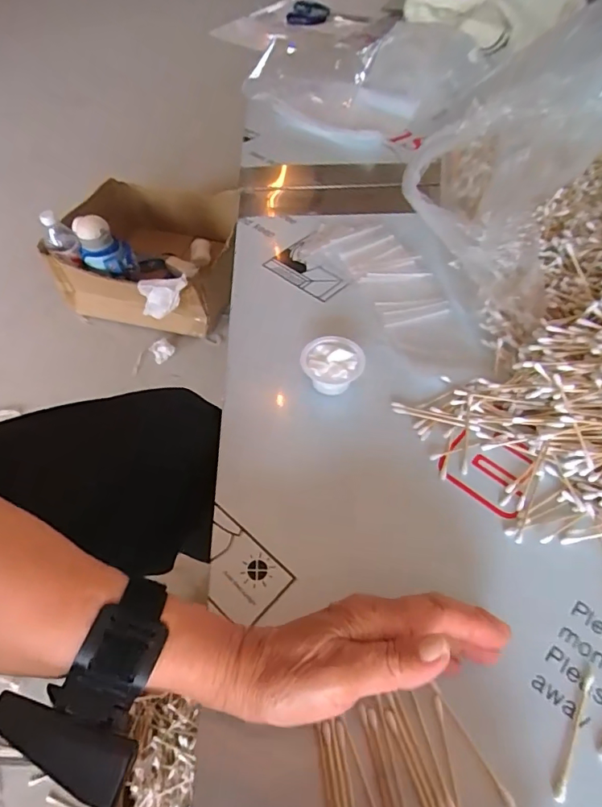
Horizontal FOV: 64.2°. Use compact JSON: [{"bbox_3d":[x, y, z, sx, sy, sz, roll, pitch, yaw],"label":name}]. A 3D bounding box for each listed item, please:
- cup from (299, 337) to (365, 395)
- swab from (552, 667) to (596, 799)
[{"bbox_3d":[0.028,-0.032,0.430,0.054,0.034,0.051,-1,54,1],"label":"cup"},{"bbox_3d":[0.158,0.187,0.275,0.007,0.004,0.075,27,59,20],"label":"swab"}]

